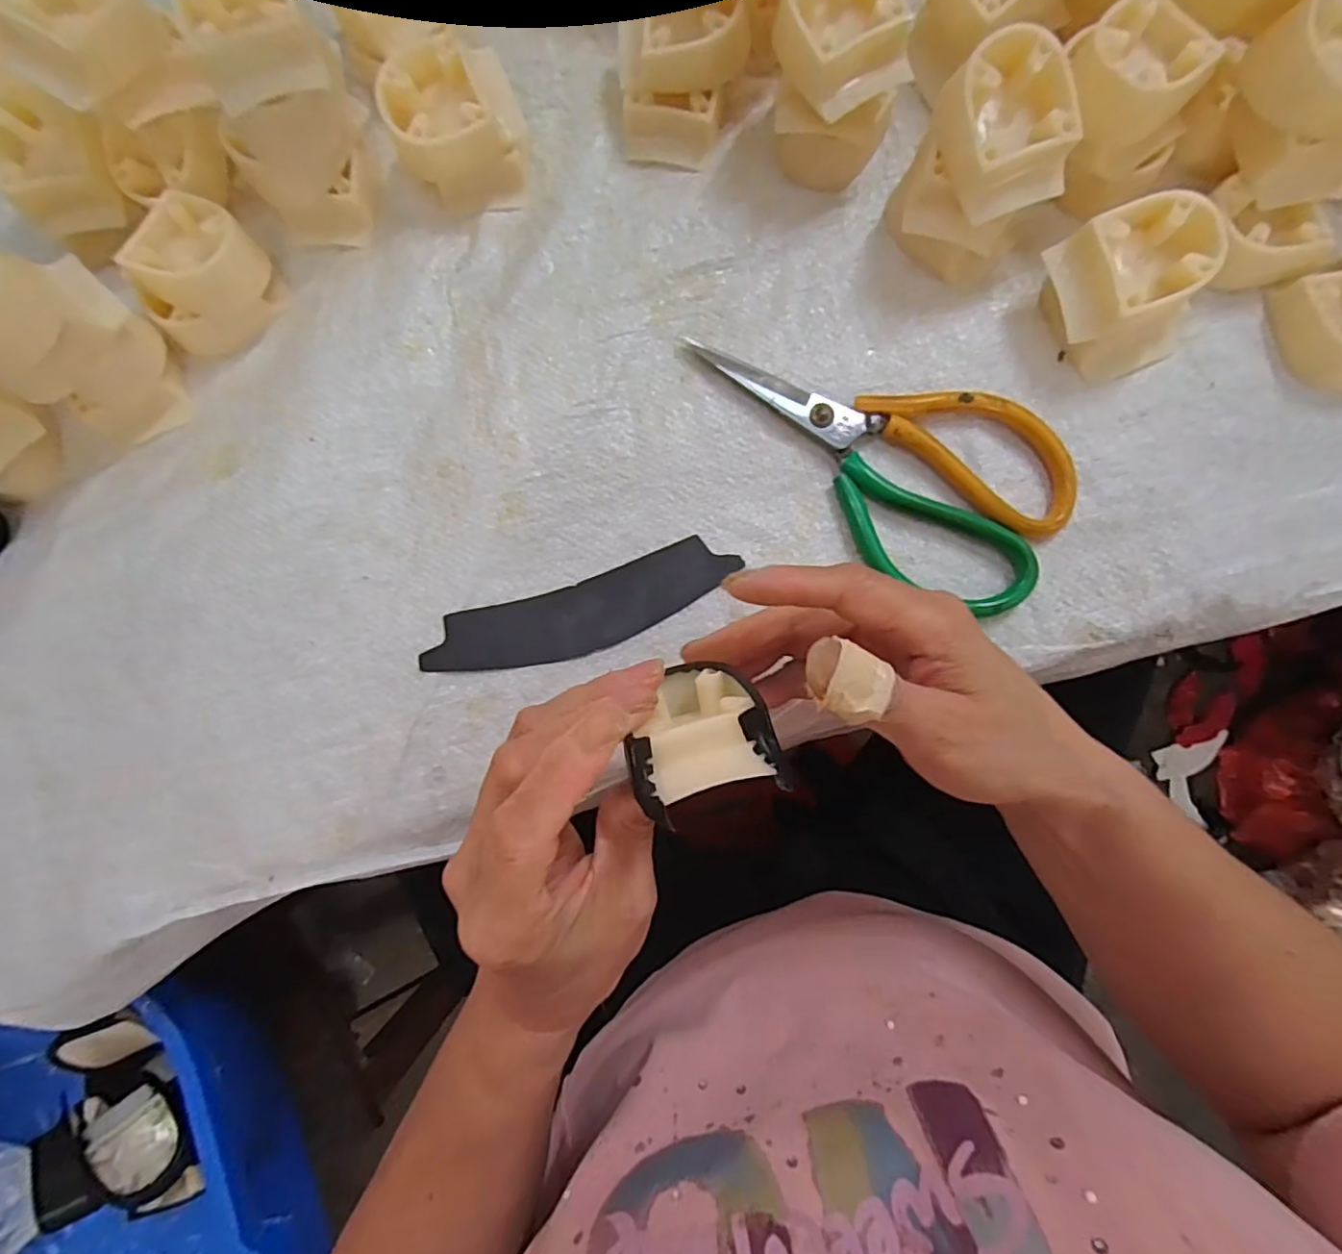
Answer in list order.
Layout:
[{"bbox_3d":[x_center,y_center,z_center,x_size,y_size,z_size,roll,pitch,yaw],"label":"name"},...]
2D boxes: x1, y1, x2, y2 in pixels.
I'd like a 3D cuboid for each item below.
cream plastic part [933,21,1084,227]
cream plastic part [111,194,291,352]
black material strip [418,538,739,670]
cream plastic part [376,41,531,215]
[{"bbox_3d":[0.140,-0.211,0.259,0.047,0.034,0.060,-22,111,2],"label":"cream plastic part"},{"bbox_3d":[-0.229,-0.170,0.291,0.048,0.032,0.060,36,87,5],"label":"cream plastic part"},{"bbox_3d":[-0.043,-0.006,0.290,0.151,0.004,0.036,-18,84,1],"label":"black material strip"},{"bbox_3d":[-0.105,-0.245,0.297,0.064,0.038,0.056,-11,84,1],"label":"cream plastic part"}]

